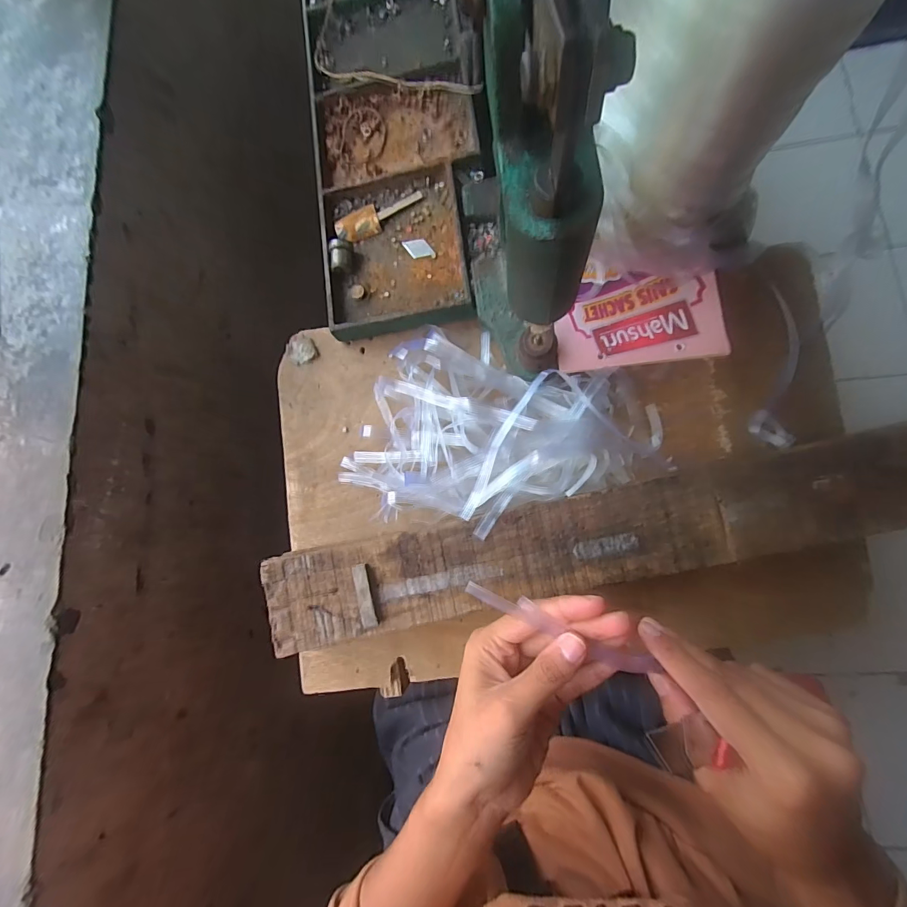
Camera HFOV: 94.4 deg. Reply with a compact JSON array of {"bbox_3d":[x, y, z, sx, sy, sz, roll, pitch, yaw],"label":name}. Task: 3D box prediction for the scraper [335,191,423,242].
[{"bbox_3d":[-0.068,-0.219,0.388,0.083,0.007,0.028,-17,79,5],"label":"scraper"}]

